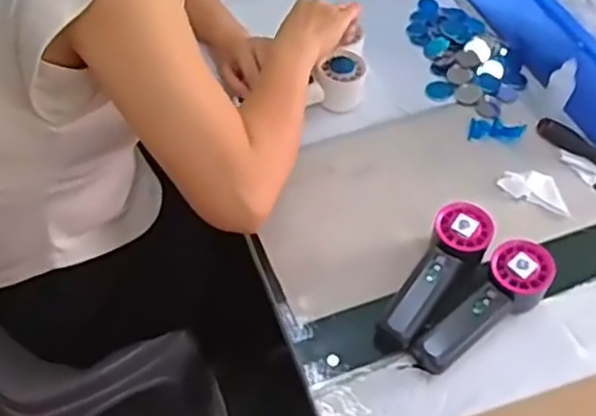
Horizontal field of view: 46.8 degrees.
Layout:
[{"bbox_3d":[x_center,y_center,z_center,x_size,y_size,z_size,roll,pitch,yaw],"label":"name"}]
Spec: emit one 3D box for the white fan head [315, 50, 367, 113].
[{"bbox_3d":[0.054,-0.152,0.836,0.057,0.063,0.069,6,53,3],"label":"white fan head"}]

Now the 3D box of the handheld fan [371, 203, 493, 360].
[{"bbox_3d":[0.137,0.071,0.667,0.061,0.056,0.162,27,57,18],"label":"handheld fan"}]

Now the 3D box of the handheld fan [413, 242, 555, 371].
[{"bbox_3d":[0.177,0.097,0.647,0.057,0.055,0.154,37,60,24],"label":"handheld fan"}]

